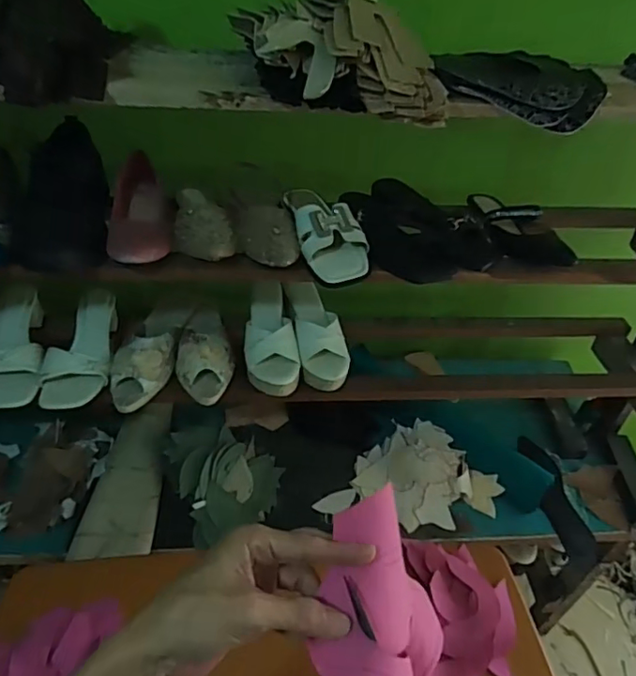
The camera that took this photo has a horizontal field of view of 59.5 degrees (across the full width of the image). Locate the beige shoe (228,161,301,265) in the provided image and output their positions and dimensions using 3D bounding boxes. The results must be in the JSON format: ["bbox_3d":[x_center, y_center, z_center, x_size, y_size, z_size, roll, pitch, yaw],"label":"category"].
[{"bbox_3d":[-0.075,-0.177,0.768,0.082,0.055,0.231,-3,42,-9],"label":"beige shoe"}]

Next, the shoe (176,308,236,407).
[{"bbox_3d":[-0.188,0.014,0.909,0.088,0.072,0.223,-8,43,-13],"label":"shoe"}]

